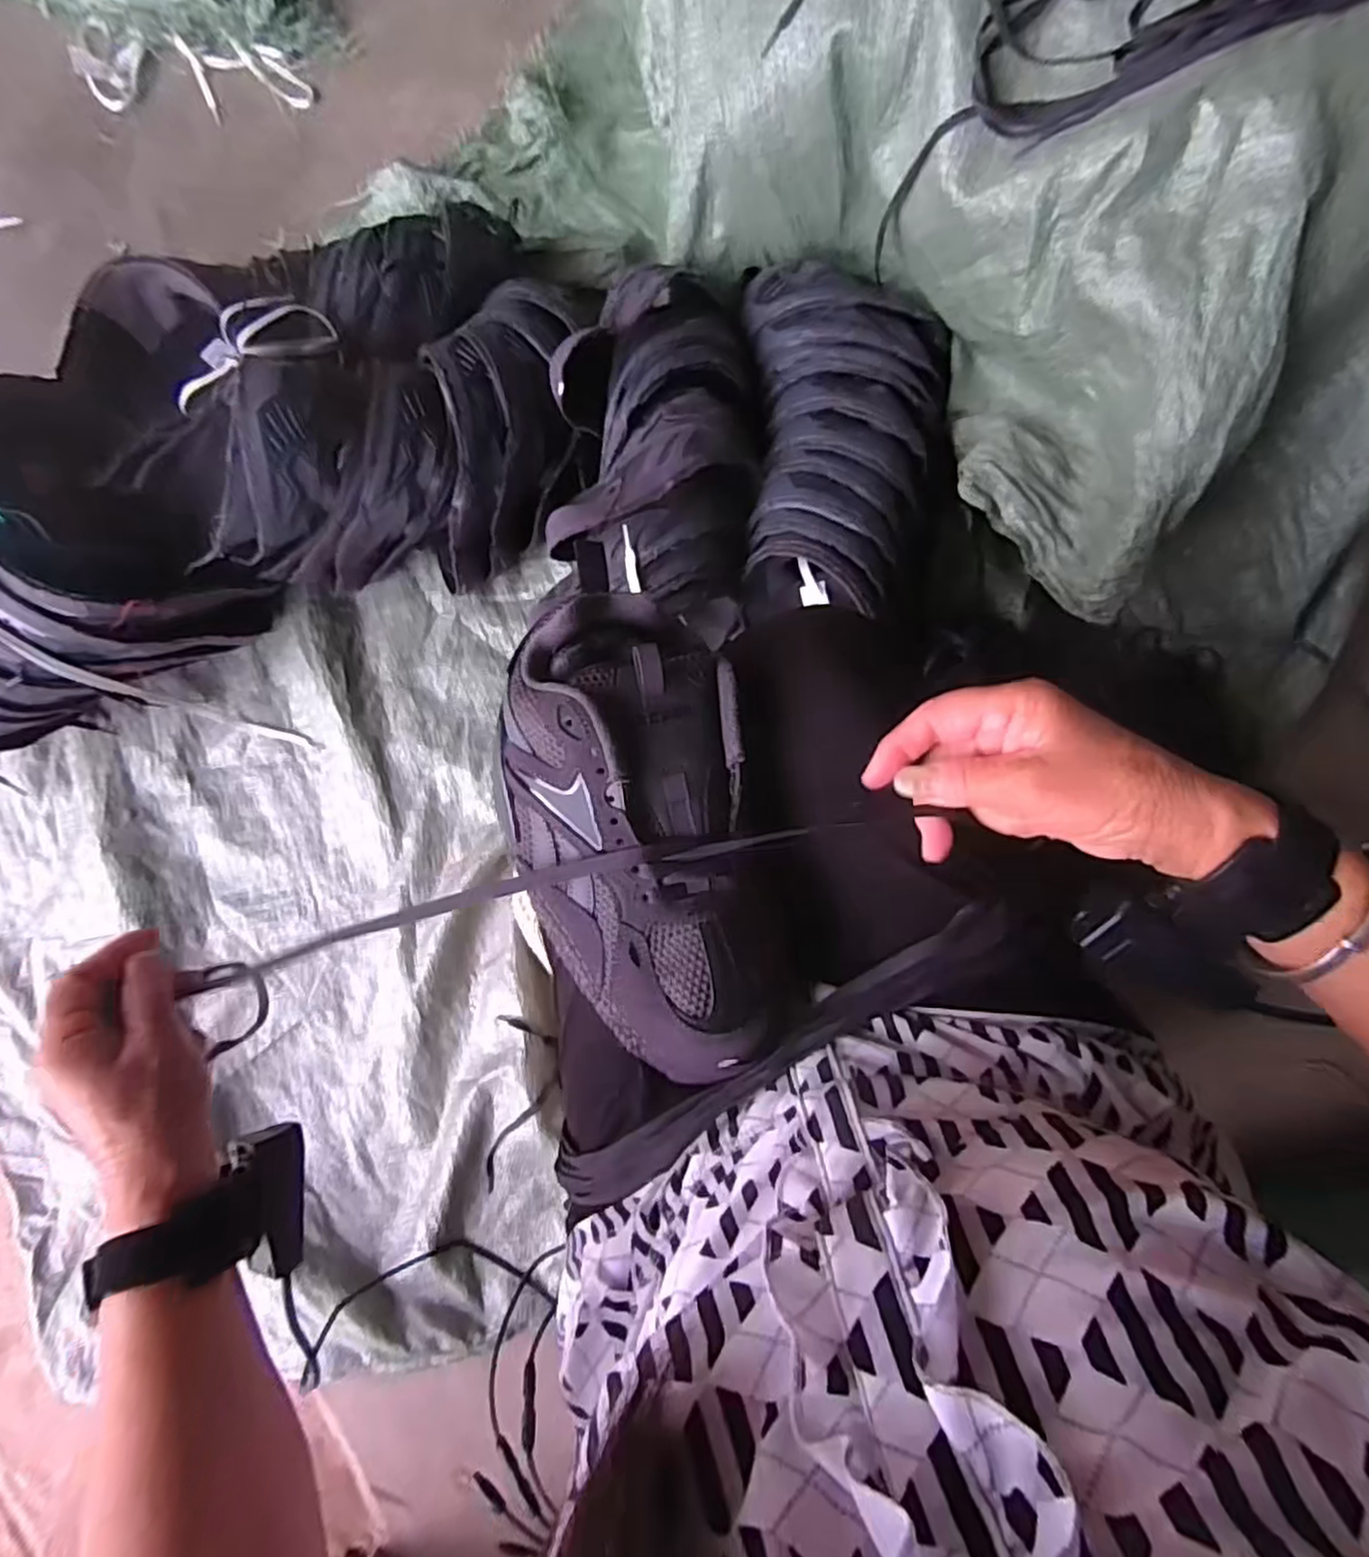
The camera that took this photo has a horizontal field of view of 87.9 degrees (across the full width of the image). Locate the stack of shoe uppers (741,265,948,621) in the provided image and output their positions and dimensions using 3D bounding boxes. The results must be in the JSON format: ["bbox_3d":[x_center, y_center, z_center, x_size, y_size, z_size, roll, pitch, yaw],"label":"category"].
[{"bbox_3d":[0.157,-0.315,0.666,0.192,0.102,0.355,0,86,3],"label":"stack of shoe uppers"}]

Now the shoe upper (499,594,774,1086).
[{"bbox_3d":[-0.025,0.031,0.344,0.116,0.056,0.237,-11,89,1],"label":"shoe upper"}]

